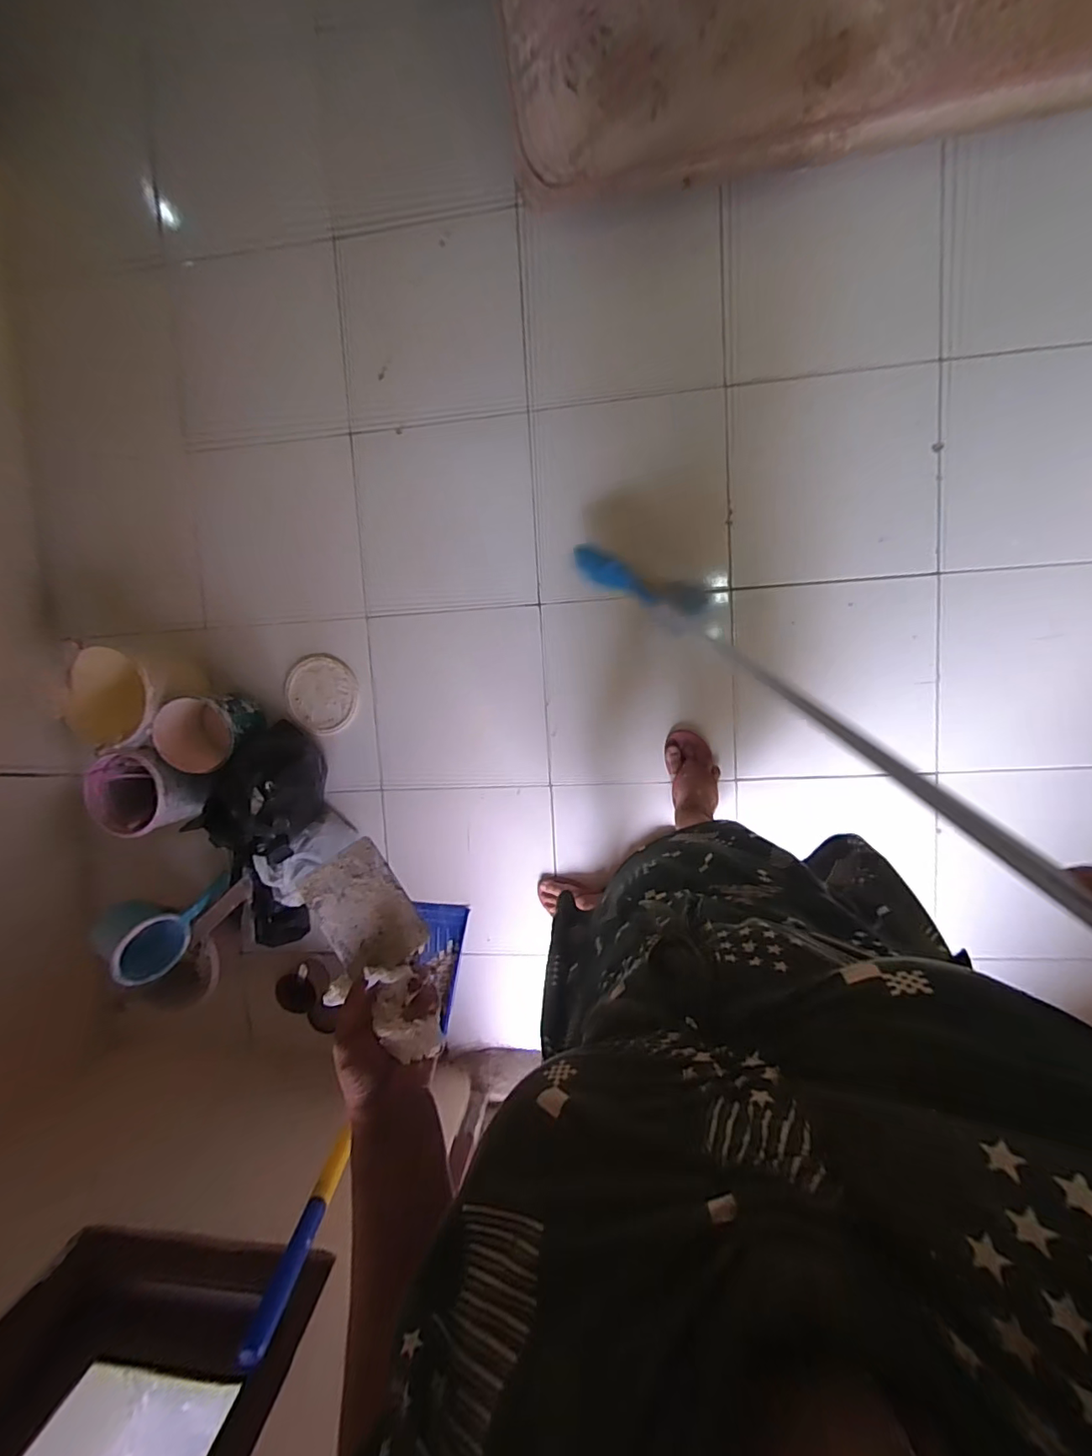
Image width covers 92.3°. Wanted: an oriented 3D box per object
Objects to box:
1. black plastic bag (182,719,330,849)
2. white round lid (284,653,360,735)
[{"bbox_3d":[-0.580,0.116,1.098,0.166,0.269,0.201,14,98,4],"label":"black plastic bag"},{"bbox_3d":[-0.518,-0.080,1.208,0.169,0.013,0.164,0,92,-8],"label":"white round lid"}]

